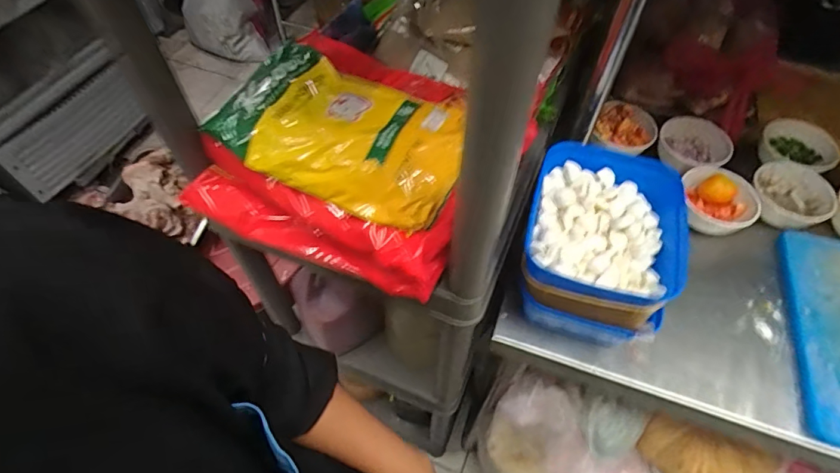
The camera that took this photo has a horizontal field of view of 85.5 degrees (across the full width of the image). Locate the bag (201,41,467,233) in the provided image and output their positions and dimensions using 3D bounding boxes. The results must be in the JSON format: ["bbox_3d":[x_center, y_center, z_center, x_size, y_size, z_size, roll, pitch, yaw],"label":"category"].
[{"bbox_3d":[-0.073,-0.110,0.471,0.245,0.054,0.148,21,58,13],"label":"bag"}]

